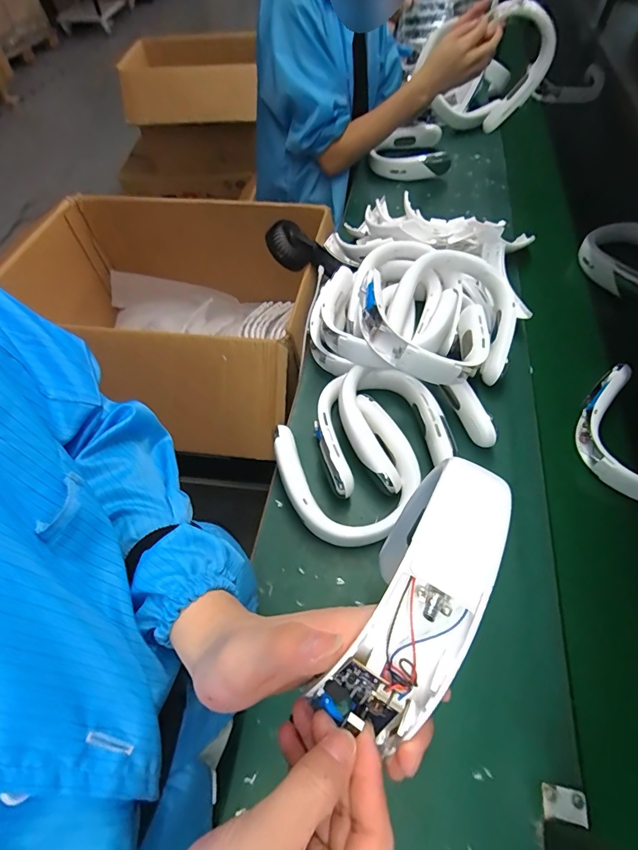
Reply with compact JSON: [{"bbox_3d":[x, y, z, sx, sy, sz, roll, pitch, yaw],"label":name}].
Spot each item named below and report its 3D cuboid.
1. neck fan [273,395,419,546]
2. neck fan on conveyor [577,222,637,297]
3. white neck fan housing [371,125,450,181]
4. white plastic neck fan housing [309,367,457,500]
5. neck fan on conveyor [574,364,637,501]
[{"bbox_3d":[0.041,0.073,0.571,0.183,0.066,0.194,-16,59,-8],"label":"neck fan"},{"bbox_3d":[0.628,-0.329,0.808,0.173,0.066,0.232,-31,62,-16],"label":"neck fan on conveyor"},{"bbox_3d":[0.233,-0.711,1.050,0.202,0.049,0.225,1,58,2],"label":"white neck fan housing"},{"bbox_3d":[0.085,0.001,0.608,0.190,0.050,0.200,-17,59,-9],"label":"white plastic neck fan housing"},{"bbox_3d":[0.495,0.023,0.589,0.200,0.058,0.187,27,63,18],"label":"neck fan on conveyor"}]

